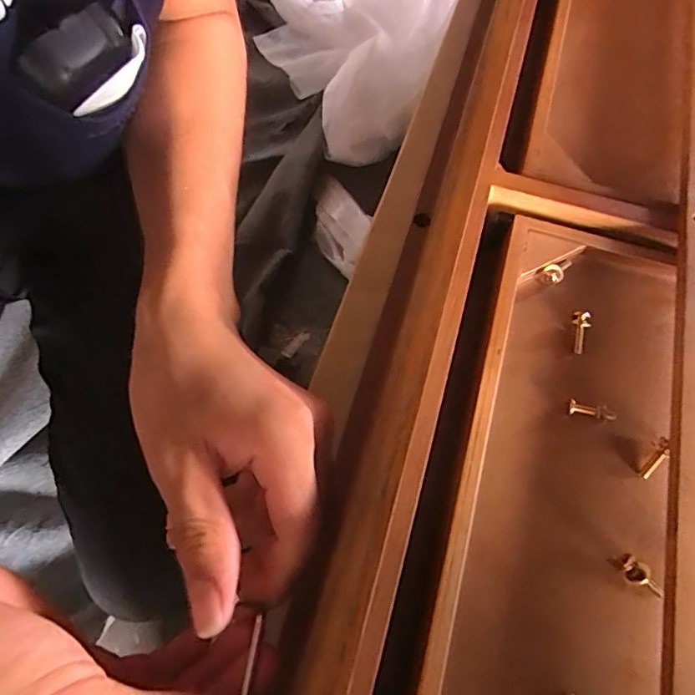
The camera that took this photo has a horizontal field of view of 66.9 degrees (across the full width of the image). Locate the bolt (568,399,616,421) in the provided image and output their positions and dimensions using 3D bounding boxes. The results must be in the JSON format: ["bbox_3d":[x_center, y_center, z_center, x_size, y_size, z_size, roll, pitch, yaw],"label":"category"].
[{"bbox_3d":[0.173,0.045,0.374,0.030,0.011,0.009,12,64,2],"label":"bolt"}]

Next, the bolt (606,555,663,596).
[{"bbox_3d":[0.181,0.142,0.327,0.013,0.008,0.032,-35,71,-18],"label":"bolt"}]

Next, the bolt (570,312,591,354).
[{"bbox_3d":[0.175,-0.012,0.401,0.013,0.012,0.030,20,64,6],"label":"bolt"}]

